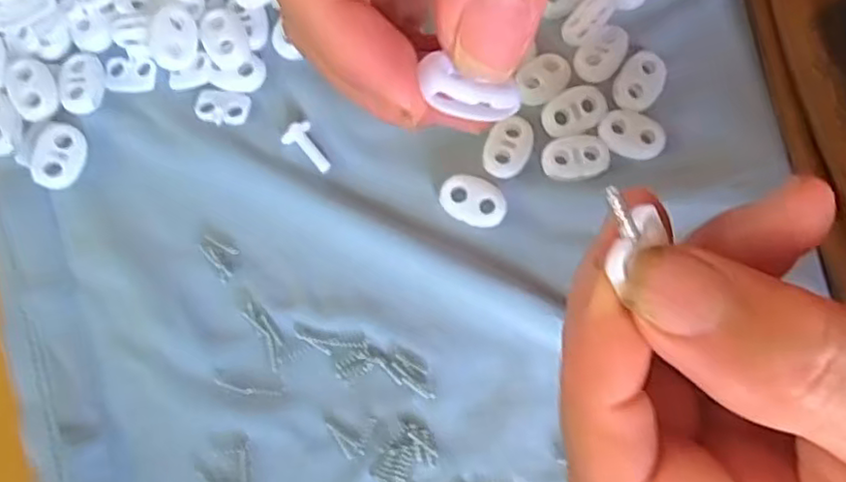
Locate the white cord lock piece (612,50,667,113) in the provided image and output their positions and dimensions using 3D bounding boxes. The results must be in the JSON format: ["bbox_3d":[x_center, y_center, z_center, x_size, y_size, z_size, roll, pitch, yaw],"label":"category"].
[{"bbox_3d":[0.074,-0.055,0.221,0.015,0.004,0.023,31,80,7],"label":"white cord lock piece"}]

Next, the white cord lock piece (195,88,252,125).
[{"bbox_3d":[-0.070,-0.047,0.224,0.019,0.004,0.012,11,78,3],"label":"white cord lock piece"}]

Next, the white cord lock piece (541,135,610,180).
[{"bbox_3d":[0.051,-0.028,0.215,0.022,0.004,0.015,-8,78,-1],"label":"white cord lock piece"}]

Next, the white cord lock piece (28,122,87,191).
[{"bbox_3d":[-0.124,-0.029,0.220,0.015,0.006,0.023,6,78,2],"label":"white cord lock piece"}]

